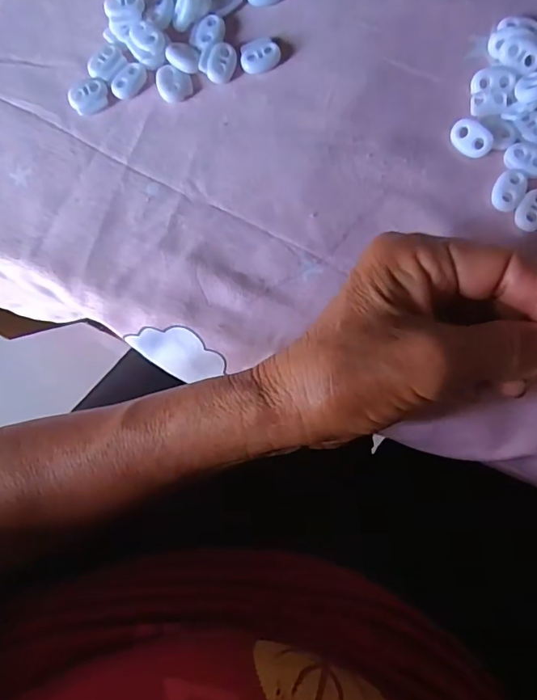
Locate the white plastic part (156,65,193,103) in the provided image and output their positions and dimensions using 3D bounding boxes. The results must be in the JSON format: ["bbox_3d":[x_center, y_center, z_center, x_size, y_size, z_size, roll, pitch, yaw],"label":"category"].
[{"bbox_3d":[-0.053,-0.150,0.276,0.019,0.006,0.020,-1,83,5],"label":"white plastic part"}]

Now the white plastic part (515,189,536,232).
[{"bbox_3d":[0.135,-0.072,0.249,0.014,0.004,0.023,30,86,8],"label":"white plastic part"}]

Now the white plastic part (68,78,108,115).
[{"bbox_3d":[-0.102,-0.144,0.279,0.022,0.006,0.018,-30,81,0],"label":"white plastic part"}]

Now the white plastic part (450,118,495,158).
[{"bbox_3d":[0.105,-0.110,0.256,0.023,0.008,0.014,37,87,8],"label":"white plastic part"}]

